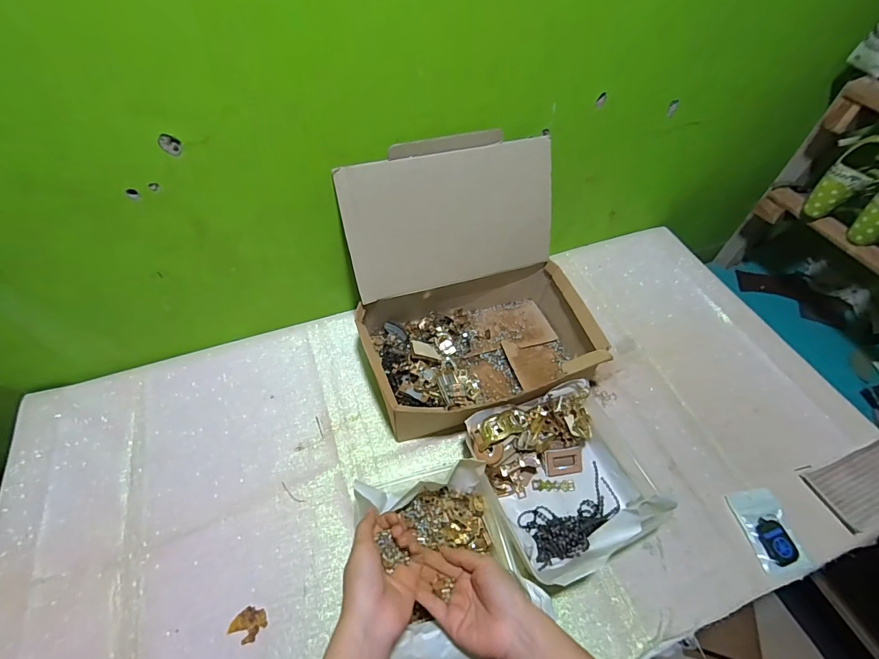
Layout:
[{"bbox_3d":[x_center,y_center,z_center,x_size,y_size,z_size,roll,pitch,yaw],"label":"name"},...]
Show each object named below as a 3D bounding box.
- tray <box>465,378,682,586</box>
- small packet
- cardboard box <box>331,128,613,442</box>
[{"bbox_3d":[0.166,0.189,0.533,0.200,0.086,0.202,-19,57,-14],"label":"tray"},{"bbox_3d":[0.436,0.265,0.532,0.064,0.007,0.099,-7,55,-6],"label":"small packet"},{"bbox_3d":[0.050,-0.055,0.584,0.322,0.285,0.297,-13,56,-10],"label":"cardboard box"}]

